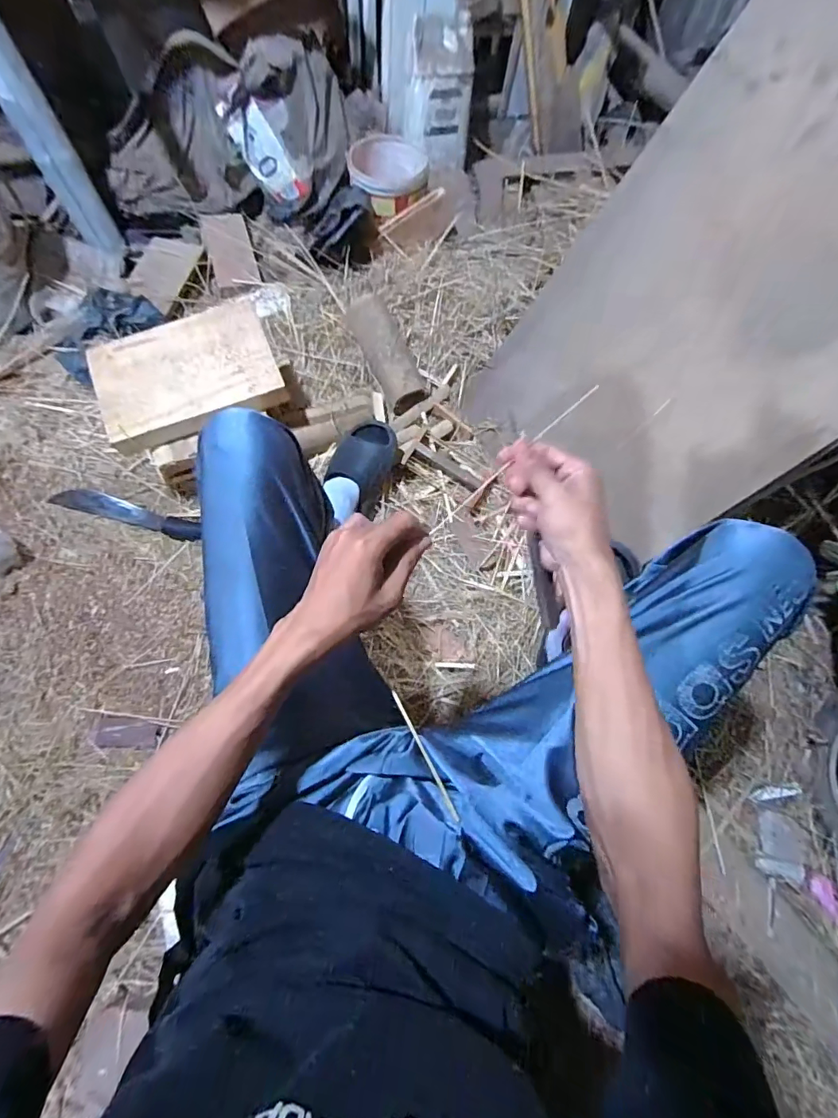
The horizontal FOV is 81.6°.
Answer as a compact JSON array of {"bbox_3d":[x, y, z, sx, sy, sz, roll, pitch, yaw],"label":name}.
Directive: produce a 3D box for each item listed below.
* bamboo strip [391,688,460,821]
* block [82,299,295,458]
[{"bbox_3d":[0.005,0.181,0.449,0.005,0.009,0.126,-25,71,-12],"label":"bamboo strip"},{"bbox_3d":[-0.388,-0.308,0.818,0.286,0.052,0.214,-21,70,-11],"label":"block"}]

